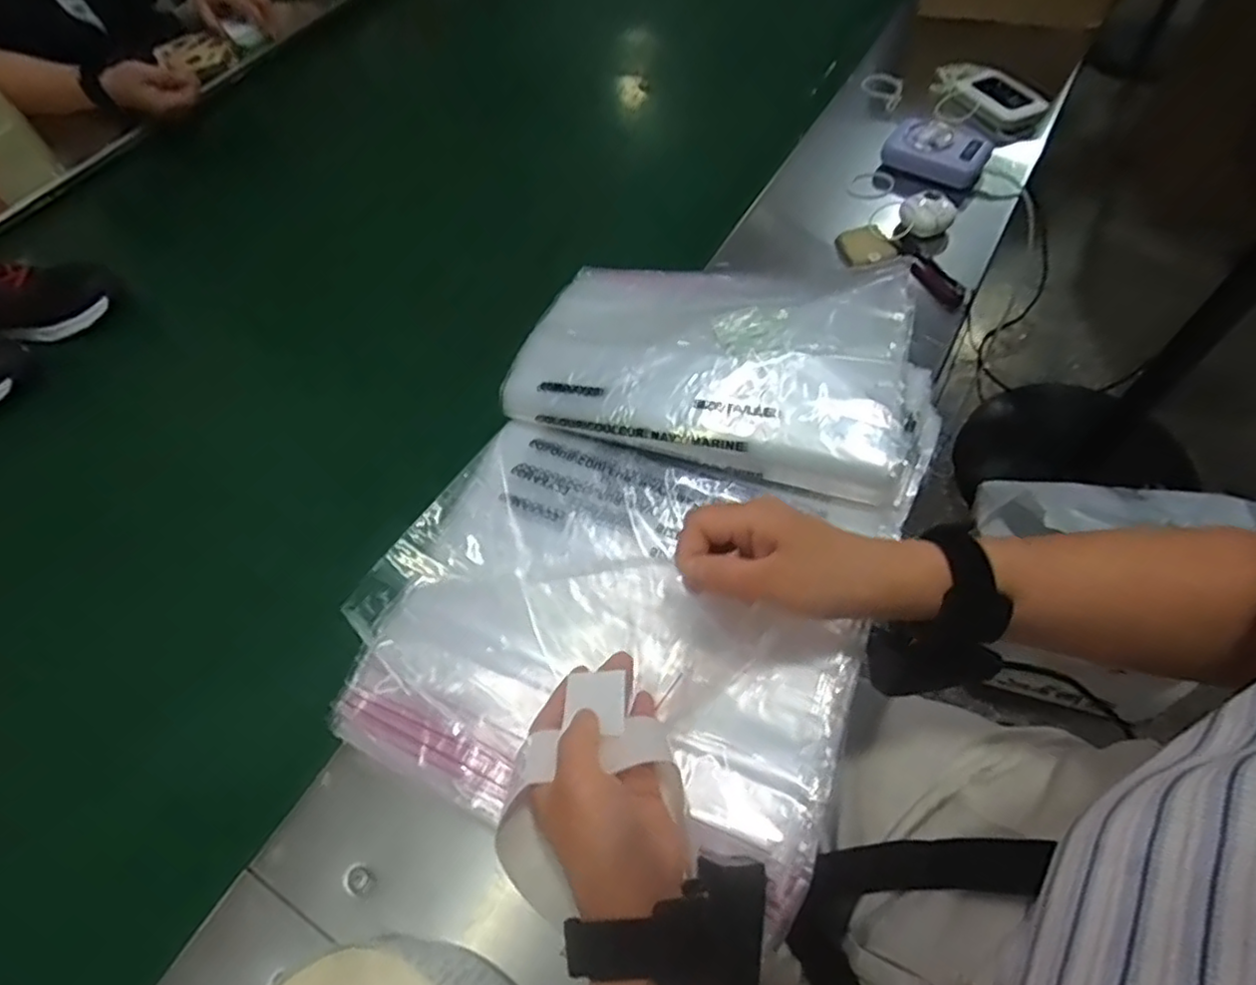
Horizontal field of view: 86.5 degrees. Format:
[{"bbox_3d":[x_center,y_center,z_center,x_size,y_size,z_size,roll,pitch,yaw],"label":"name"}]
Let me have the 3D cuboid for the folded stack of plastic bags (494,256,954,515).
[{"bbox_3d":[0.075,-0.109,0.505,0.307,0.062,0.189,15,60,12],"label":"folded stack of plastic bags"}]

